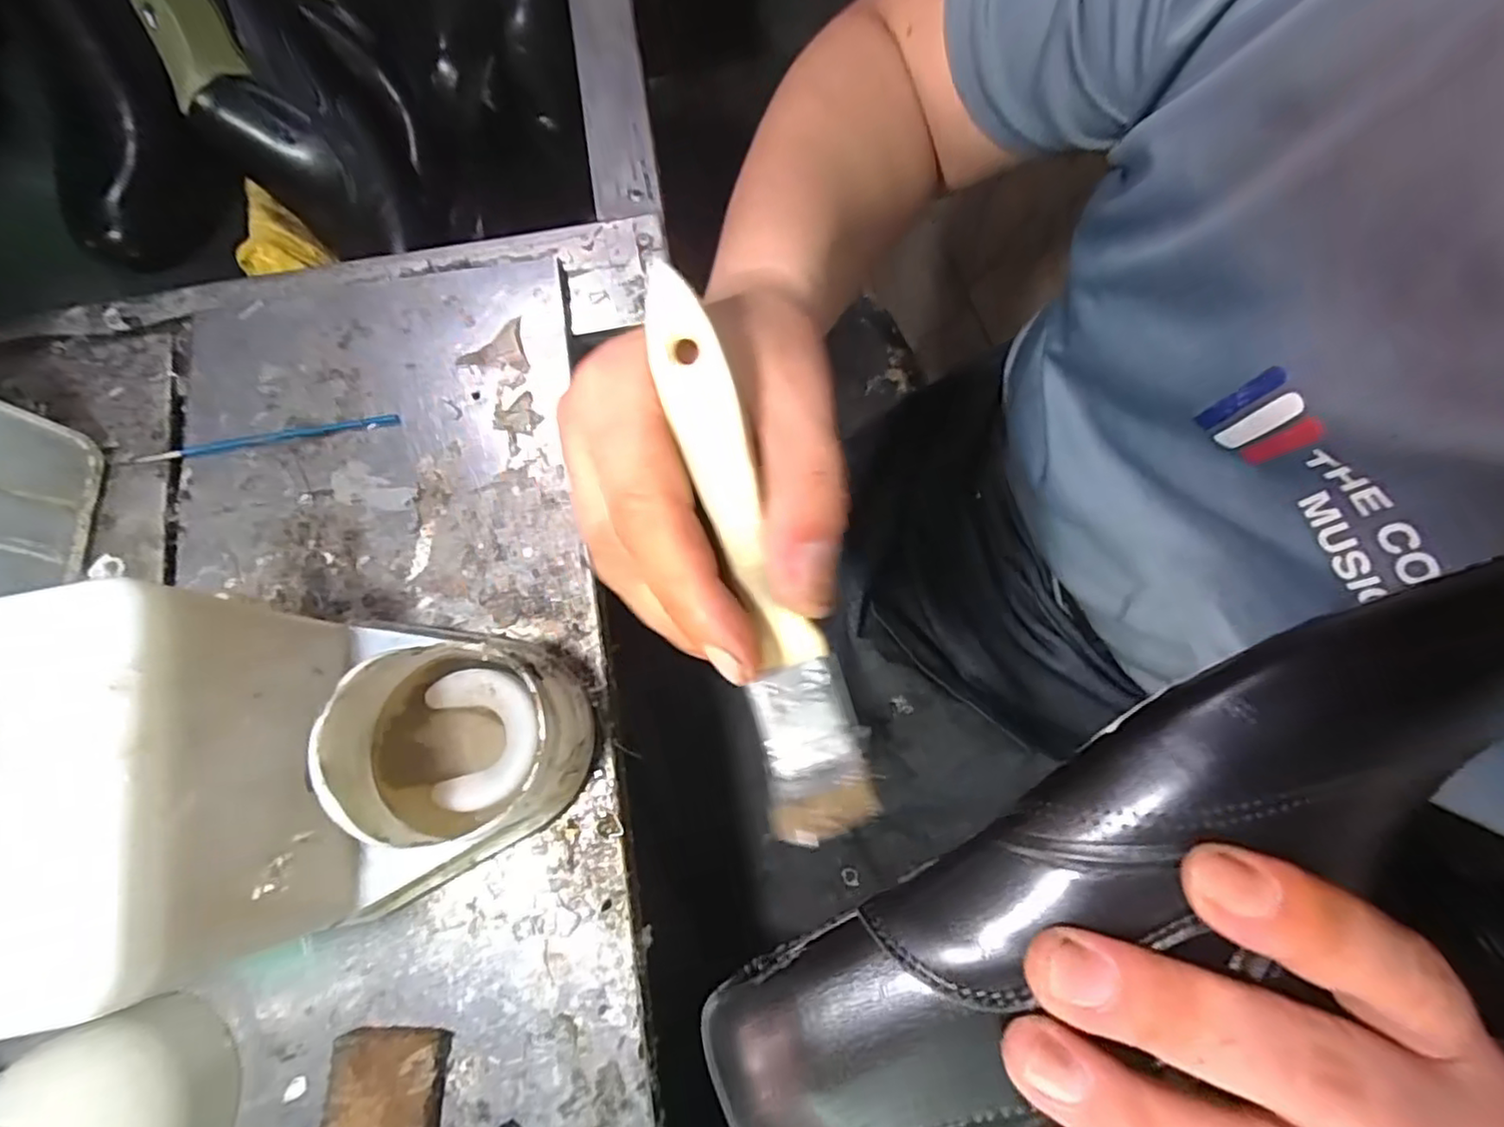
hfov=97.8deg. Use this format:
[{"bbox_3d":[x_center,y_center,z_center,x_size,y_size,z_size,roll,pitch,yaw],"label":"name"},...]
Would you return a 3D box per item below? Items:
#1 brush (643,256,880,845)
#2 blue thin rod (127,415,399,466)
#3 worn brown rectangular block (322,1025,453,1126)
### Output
[{"bbox_3d":[-0.001,-0.002,0.171,0.026,0.009,0.150,-17,92,-3],"label":"brush"},{"bbox_3d":[-0.289,-0.073,0.387,0.157,0.004,0.008,-9,75,-1],"label":"blue thin rod"},{"bbox_3d":[-0.166,0.251,0.296,0.049,0.015,0.070,2,76,2],"label":"worn brown rectangular block"}]

